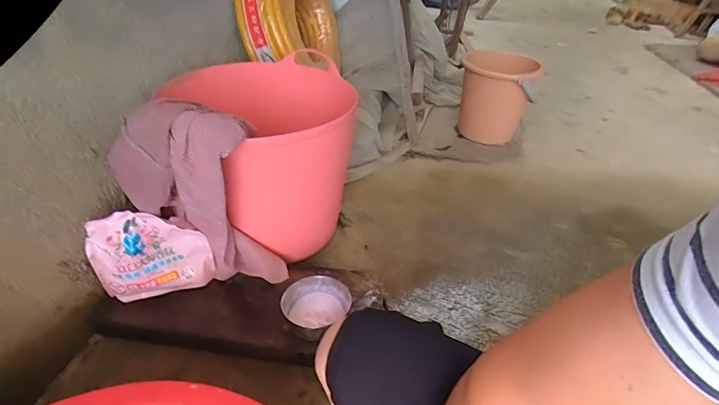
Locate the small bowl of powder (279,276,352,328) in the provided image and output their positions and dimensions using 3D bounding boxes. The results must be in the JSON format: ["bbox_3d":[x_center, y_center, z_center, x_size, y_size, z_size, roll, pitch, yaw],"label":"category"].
[{"bbox_3d":[-0.094,0.213,0.806,0.130,0.048,0.107,-27,45,-33],"label":"small bowl of powder"}]

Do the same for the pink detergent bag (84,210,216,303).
[{"bbox_3d":[-0.424,0.111,0.780,0.218,0.184,0.054,-11,38,-16],"label":"pink detergent bag"}]

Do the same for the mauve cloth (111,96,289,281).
[{"bbox_3d":[-0.309,0.002,0.765,0.274,0.383,0.117,-4,36,-7],"label":"mauve cloth"}]

